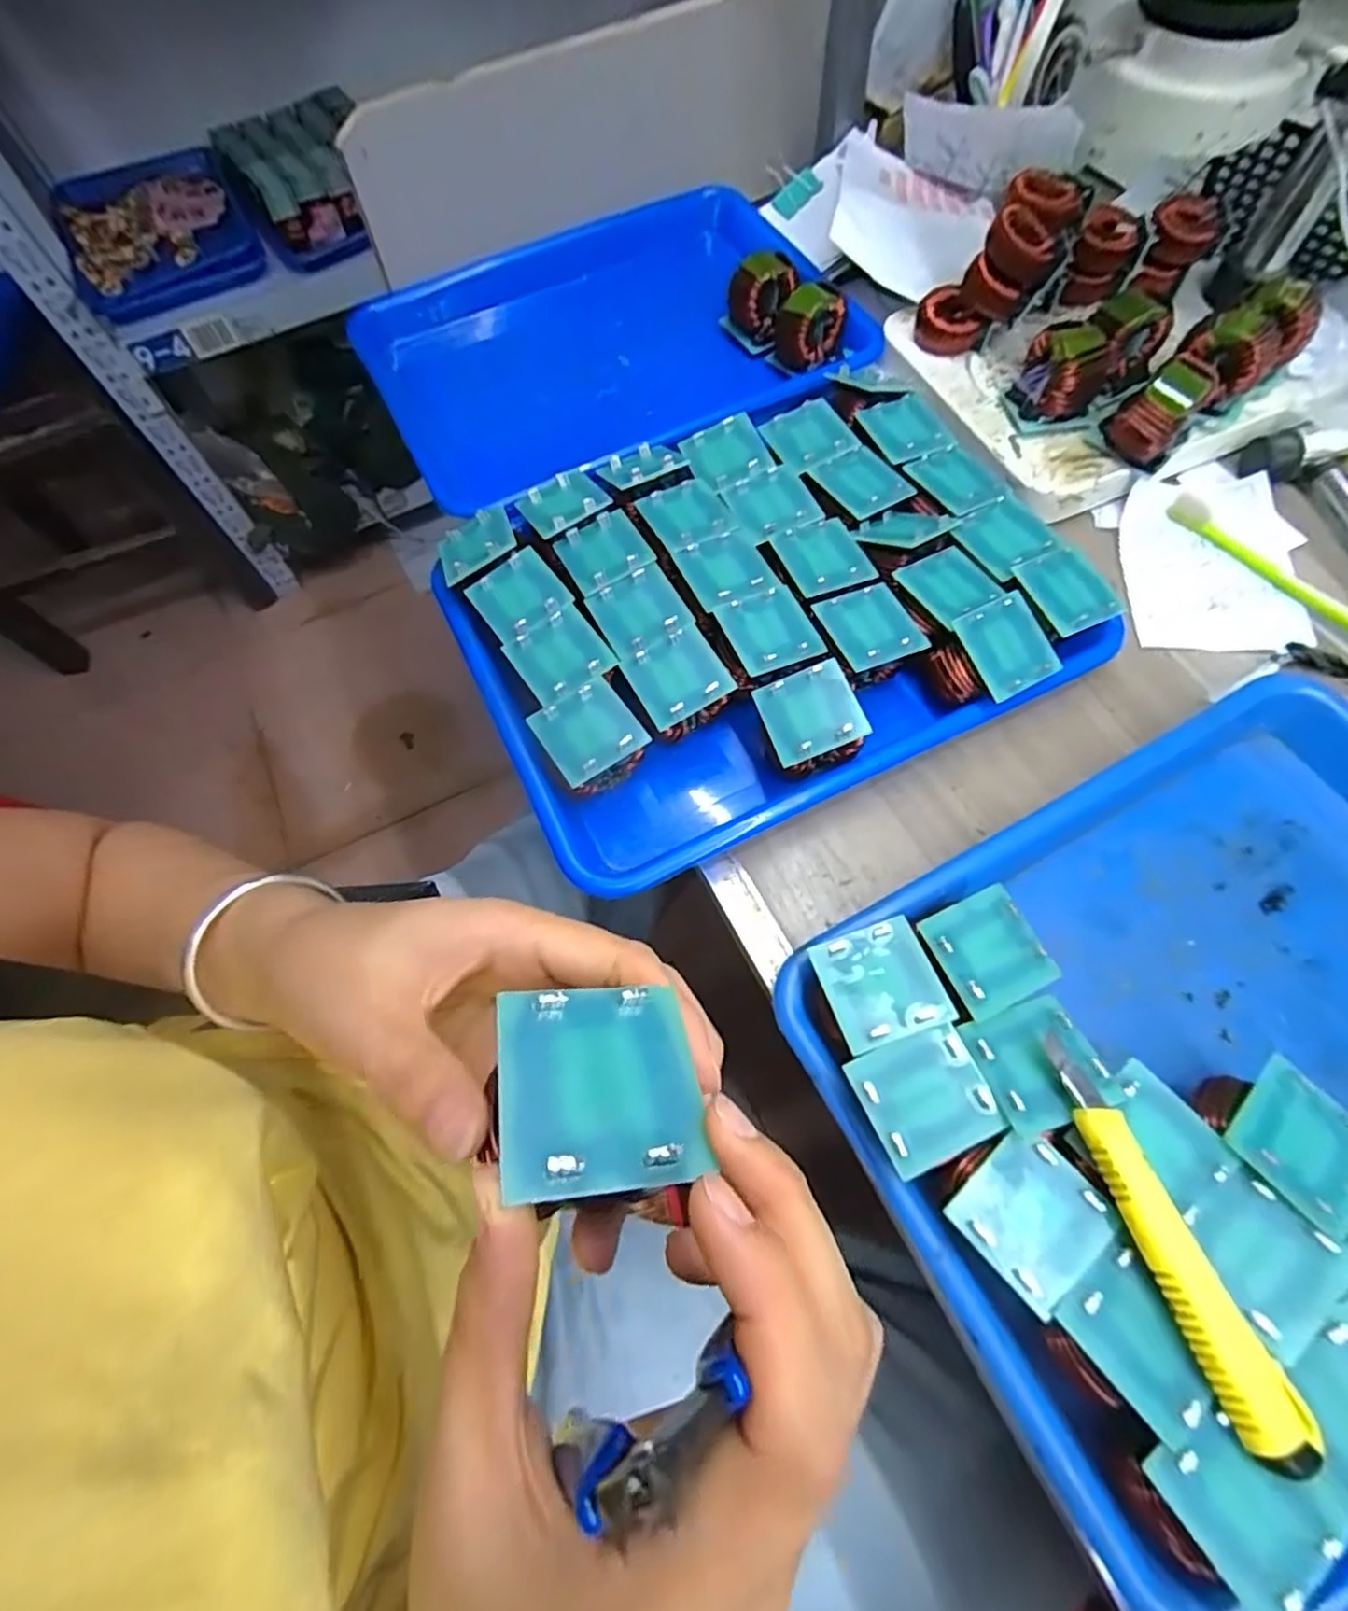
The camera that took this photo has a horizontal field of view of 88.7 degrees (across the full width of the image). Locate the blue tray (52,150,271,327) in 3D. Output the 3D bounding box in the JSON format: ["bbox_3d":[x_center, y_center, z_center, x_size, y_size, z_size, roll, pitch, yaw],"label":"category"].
[{"bbox_3d":[-0.771,-0.863,1.031,0.240,0.046,0.351,-28,67,-9],"label":"blue tray"}]

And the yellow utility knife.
[{"bbox_3d":[0.170,0.148,0.238,0.025,0.014,0.133,-20,66,-8],"label":"yellow utility knife"}]

